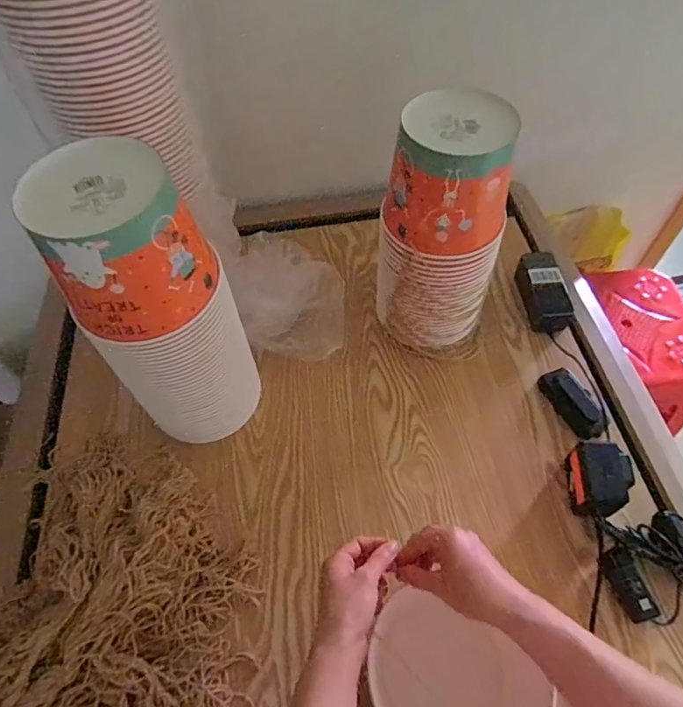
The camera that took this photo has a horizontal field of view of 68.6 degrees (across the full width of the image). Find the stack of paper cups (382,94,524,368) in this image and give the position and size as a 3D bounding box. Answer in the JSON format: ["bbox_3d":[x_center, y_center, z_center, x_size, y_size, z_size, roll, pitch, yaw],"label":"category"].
[{"bbox_3d":[0.131,-0.140,0.671,0.154,0.336,0.120,15,58,12],"label":"stack of paper cups"}]

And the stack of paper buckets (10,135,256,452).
[{"bbox_3d":[-0.192,-0.020,0.564,0.147,0.391,0.147,5,57,6],"label":"stack of paper buckets"}]

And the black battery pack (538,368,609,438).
[{"bbox_3d":[0.331,0.069,0.710,0.045,0.026,0.109,-22,58,-12],"label":"black battery pack"}]

